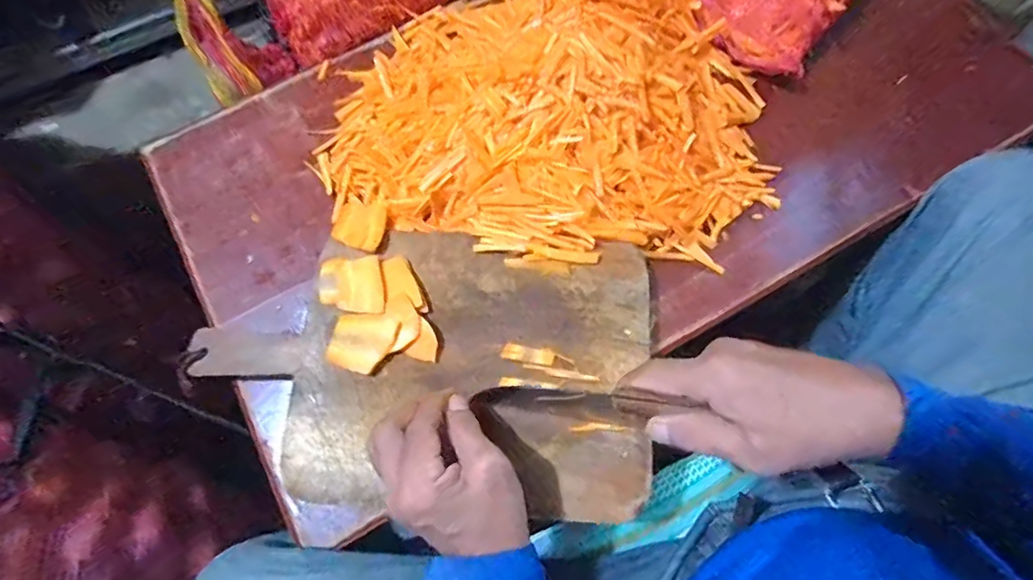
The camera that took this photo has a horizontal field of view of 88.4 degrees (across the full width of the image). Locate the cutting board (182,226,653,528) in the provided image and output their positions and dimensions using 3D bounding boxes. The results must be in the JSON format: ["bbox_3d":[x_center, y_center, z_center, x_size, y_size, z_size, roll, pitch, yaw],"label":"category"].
[{"bbox_3d":[-0.080,0.059,0.448,0.373,0.019,0.224,7,72,4],"label":"cutting board"}]

